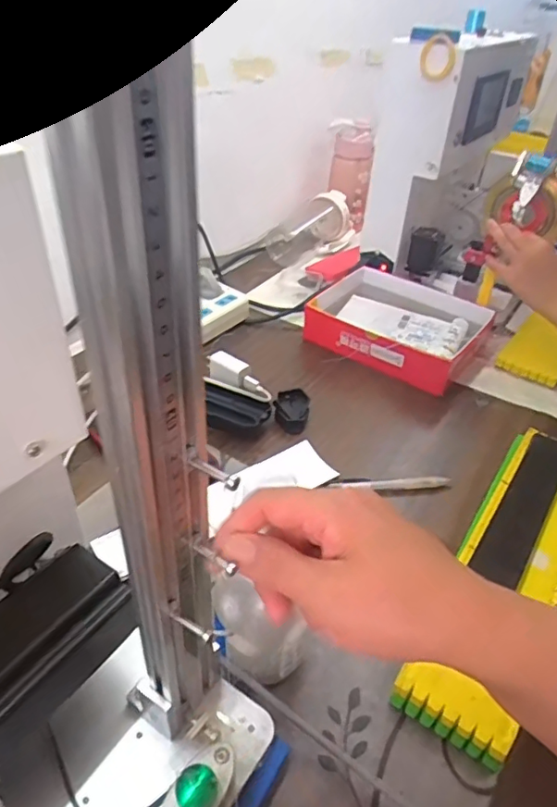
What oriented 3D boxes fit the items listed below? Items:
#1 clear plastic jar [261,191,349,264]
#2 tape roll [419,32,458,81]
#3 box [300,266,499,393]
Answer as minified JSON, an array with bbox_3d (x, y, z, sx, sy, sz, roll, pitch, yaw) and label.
[{"bbox_3d":[0.058,-0.321,1.011,0.073,0.077,0.180,27,44,26],"label":"clear plastic jar"},{"bbox_3d":[0.204,-0.443,0.708,0.010,0.051,0.051,-26,49,-33],"label":"tape roll"},{"bbox_3d":[0.166,-0.112,0.778,0.224,0.051,0.177,25,43,23],"label":"box"}]

